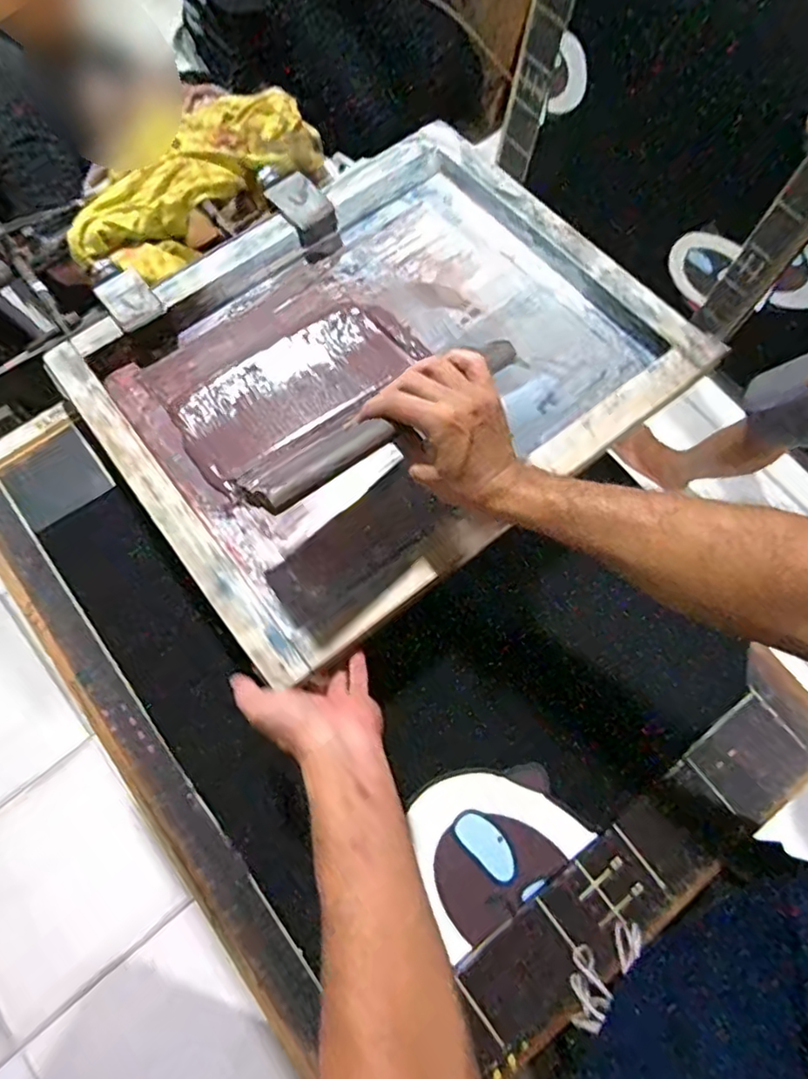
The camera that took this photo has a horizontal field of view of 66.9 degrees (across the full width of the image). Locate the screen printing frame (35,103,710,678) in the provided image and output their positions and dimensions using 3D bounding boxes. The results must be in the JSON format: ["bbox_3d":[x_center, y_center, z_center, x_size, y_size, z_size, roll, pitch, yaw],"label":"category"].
[{"bbox_3d":[-0.026,-0.193,0.668,0.569,0.067,0.463,-37,76,-11],"label":"screen printing frame"}]

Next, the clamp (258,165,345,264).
[{"bbox_3d":[-0.130,-0.407,0.739,0.059,0.045,0.131,-38,76,-11],"label":"clamp"}]

